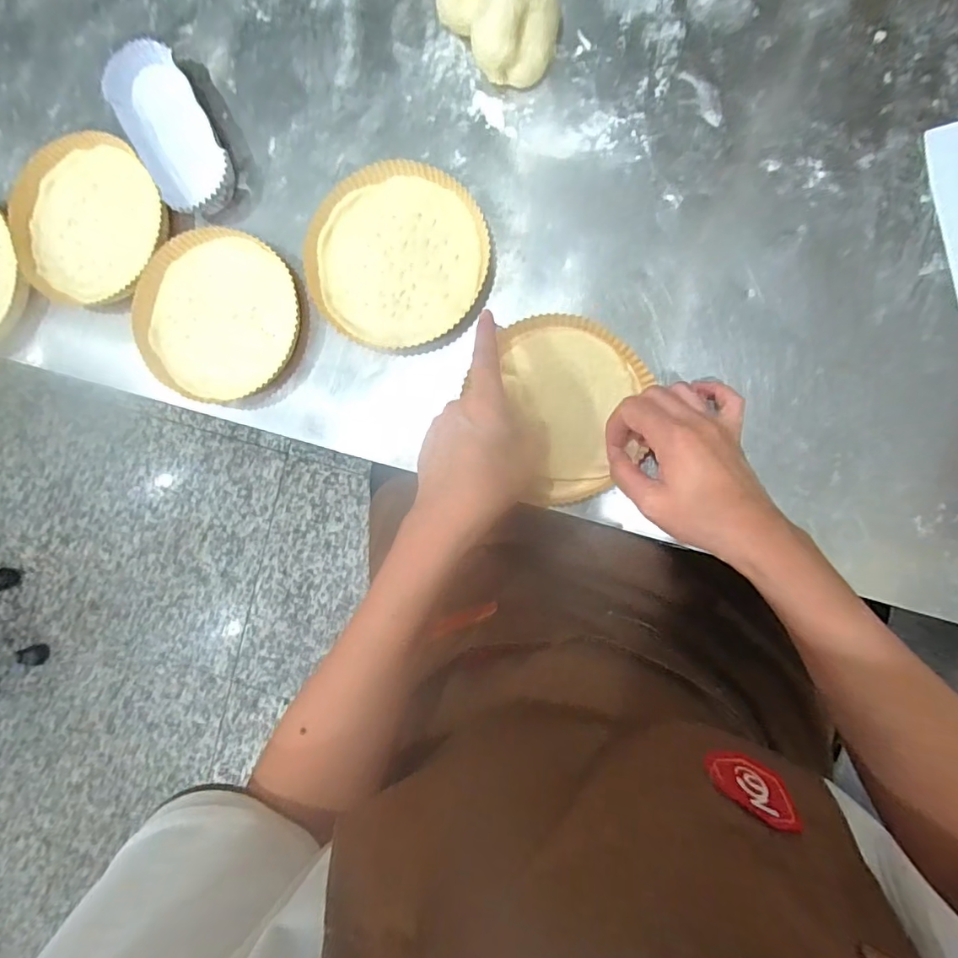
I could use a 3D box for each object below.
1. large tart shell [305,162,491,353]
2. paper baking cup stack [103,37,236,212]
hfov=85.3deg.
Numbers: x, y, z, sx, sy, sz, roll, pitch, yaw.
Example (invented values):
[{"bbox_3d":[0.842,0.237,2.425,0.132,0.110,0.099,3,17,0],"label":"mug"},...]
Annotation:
[{"bbox_3d":[-0.070,-0.185,0.434,0.150,0.016,0.144,12,92,8],"label":"large tart shell"},{"bbox_3d":[-0.269,-0.302,0.456,0.070,0.024,0.154,-30,87,7],"label":"paper baking cup stack"}]

